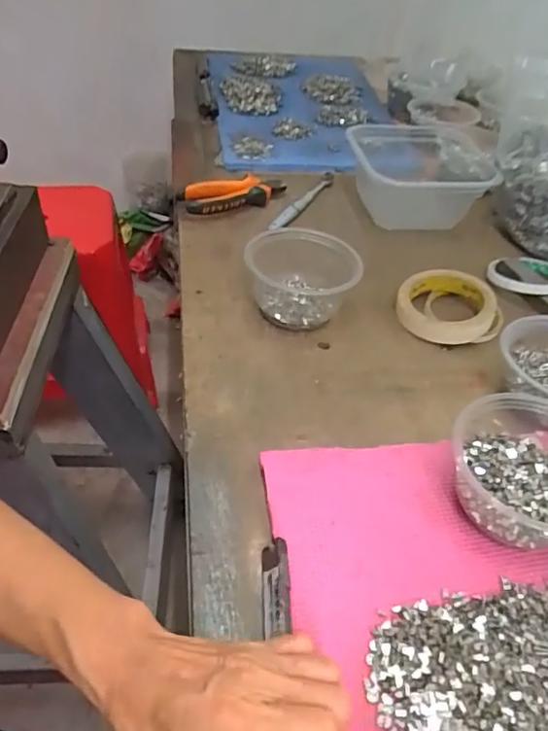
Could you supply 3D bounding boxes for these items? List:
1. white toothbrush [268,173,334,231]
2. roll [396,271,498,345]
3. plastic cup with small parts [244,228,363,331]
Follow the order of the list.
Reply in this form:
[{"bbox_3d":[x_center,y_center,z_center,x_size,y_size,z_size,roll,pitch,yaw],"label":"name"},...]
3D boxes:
[{"bbox_3d":[0.040,-0.226,0.737,0.018,0.014,0.178,24,47,17],"label":"white toothbrush"},{"bbox_3d":[0.182,-0.064,0.586,0.096,0.033,0.096,3,45,-3],"label":"roll"},{"bbox_3d":[0.027,-0.090,0.569,0.118,0.062,0.101,11,45,6],"label":"plastic cup with small parts"}]

